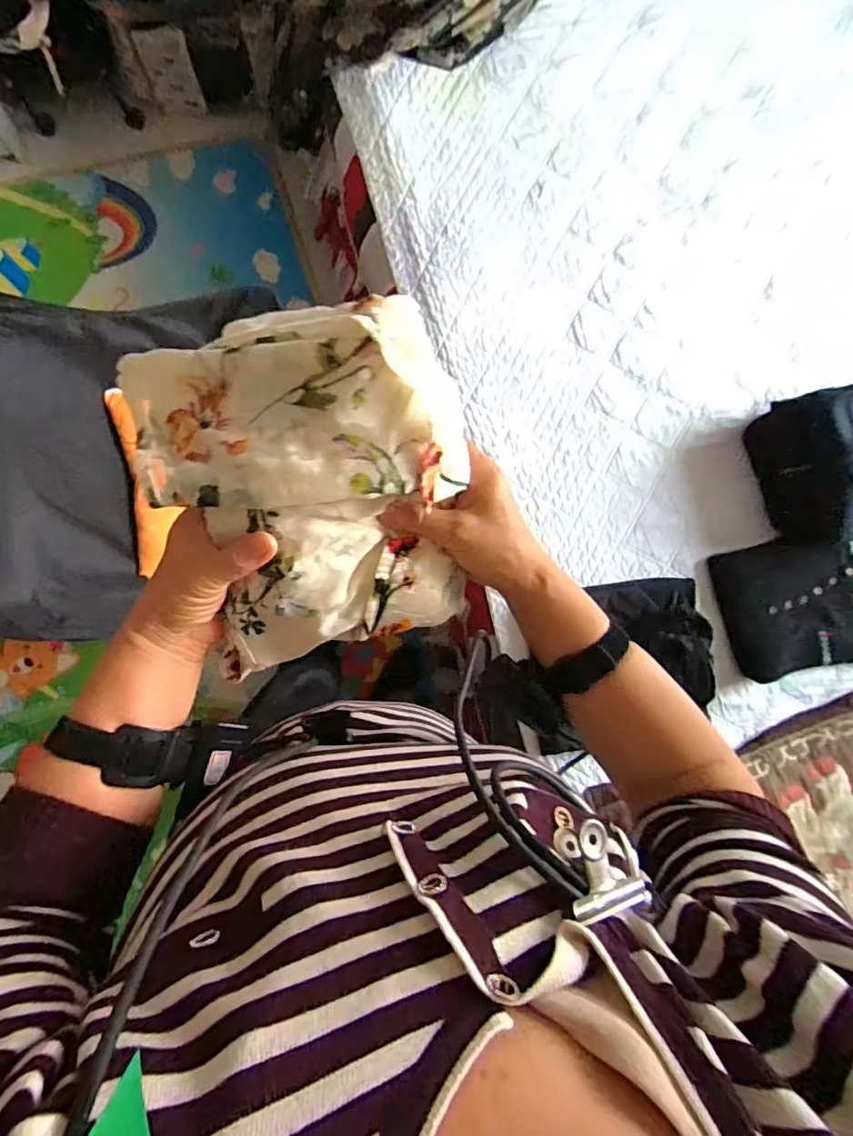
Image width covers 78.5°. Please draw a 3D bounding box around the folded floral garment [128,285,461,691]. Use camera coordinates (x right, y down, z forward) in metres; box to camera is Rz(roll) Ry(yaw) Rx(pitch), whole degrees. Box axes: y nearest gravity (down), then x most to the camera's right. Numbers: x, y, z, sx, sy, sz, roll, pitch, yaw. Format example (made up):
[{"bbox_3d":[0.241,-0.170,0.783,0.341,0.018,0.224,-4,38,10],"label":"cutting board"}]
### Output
[{"bbox_3d":[-0.070,-0.037,0.339,0.195,0.055,0.222,-10,116,3],"label":"folded floral garment"}]

